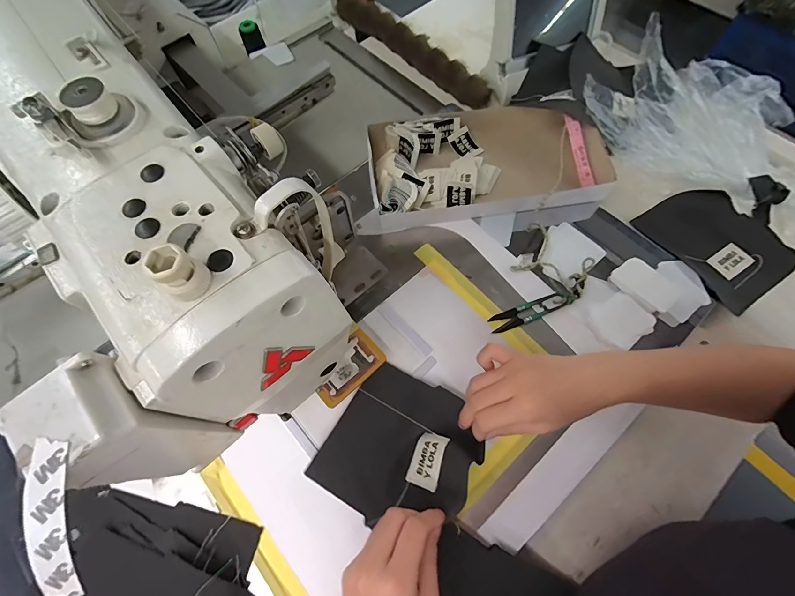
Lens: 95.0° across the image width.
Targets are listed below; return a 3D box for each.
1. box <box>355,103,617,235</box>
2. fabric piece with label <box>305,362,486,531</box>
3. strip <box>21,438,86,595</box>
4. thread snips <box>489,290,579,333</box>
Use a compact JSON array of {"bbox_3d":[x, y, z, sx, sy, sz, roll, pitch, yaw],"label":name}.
[{"bbox_3d":[0.118,-0.181,0.505,0.322,0.049,0.180,-7,66,-2],"label":"box"},{"bbox_3d":[0.005,0.146,0.354,0.139,0.025,0.138,24,67,31],"label":"fabric piece with label"},{"bbox_3d":[-0.145,0.094,0.152,0.015,0.010,0.065,-8,87,-2],"label":"strip"},{"bbox_3d":[0.161,0.014,0.433,0.107,0.007,0.022,-21,68,-8],"label":"thread snips"}]

